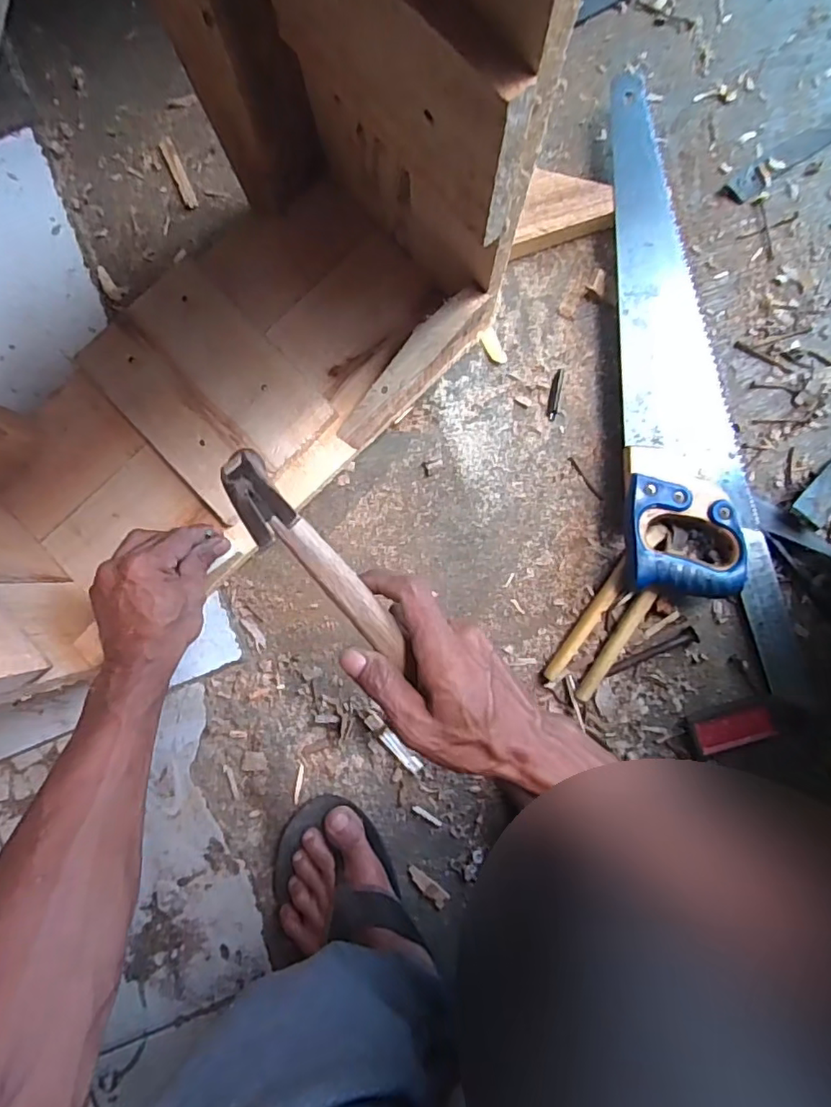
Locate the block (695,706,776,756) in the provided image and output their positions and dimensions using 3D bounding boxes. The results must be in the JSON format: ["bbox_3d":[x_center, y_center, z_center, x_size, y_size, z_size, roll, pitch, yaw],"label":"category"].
[{"bbox_3d":[0.304,0.168,0.538,0.068,0.012,0.028,-23,86,16],"label":"block"}]

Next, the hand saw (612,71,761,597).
[{"bbox_3d":[0.249,-0.204,0.538,0.122,0.044,0.485,-3,89,3],"label":"hand saw"}]

